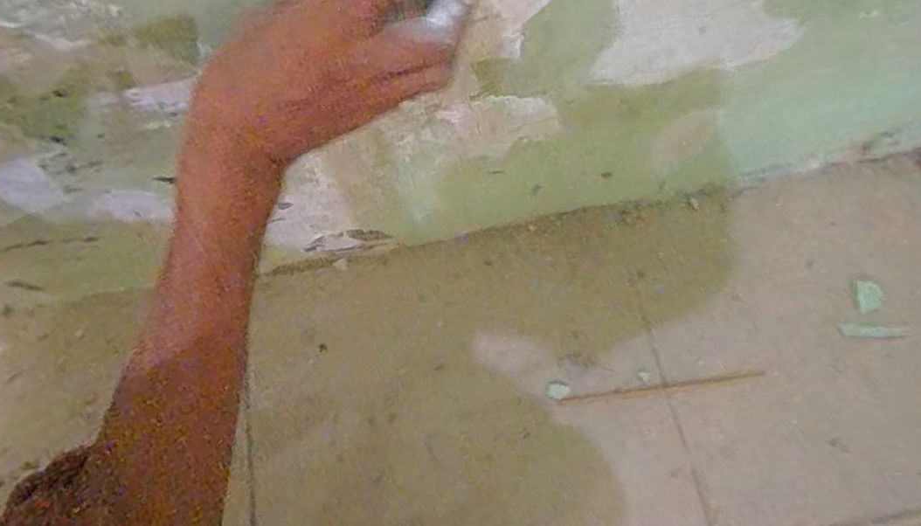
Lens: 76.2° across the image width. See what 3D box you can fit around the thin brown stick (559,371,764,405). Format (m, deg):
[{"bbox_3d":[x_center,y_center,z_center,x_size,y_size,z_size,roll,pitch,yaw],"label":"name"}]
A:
[{"bbox_3d":[0.190,0.118,0.555,0.190,0.006,0.009,-7,67,-1],"label":"thin brown stick"}]

